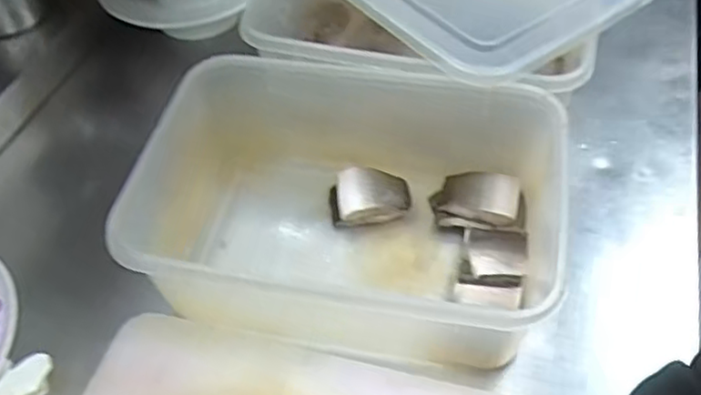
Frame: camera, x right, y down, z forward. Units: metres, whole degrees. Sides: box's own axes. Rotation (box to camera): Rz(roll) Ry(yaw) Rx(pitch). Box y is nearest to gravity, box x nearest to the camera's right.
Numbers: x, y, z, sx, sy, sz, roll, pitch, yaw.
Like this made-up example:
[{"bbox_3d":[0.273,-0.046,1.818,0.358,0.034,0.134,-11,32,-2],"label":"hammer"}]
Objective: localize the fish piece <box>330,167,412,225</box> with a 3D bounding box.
[{"bbox_3d":[0.016,-0.005,0.578,0.066,0.025,0.050,-5,51,0],"label":"fish piece"}]

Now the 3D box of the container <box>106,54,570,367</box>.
[{"bbox_3d":[0.000,-0.002,0.524,0.310,0.101,0.204,6,52,9],"label":"container"}]

